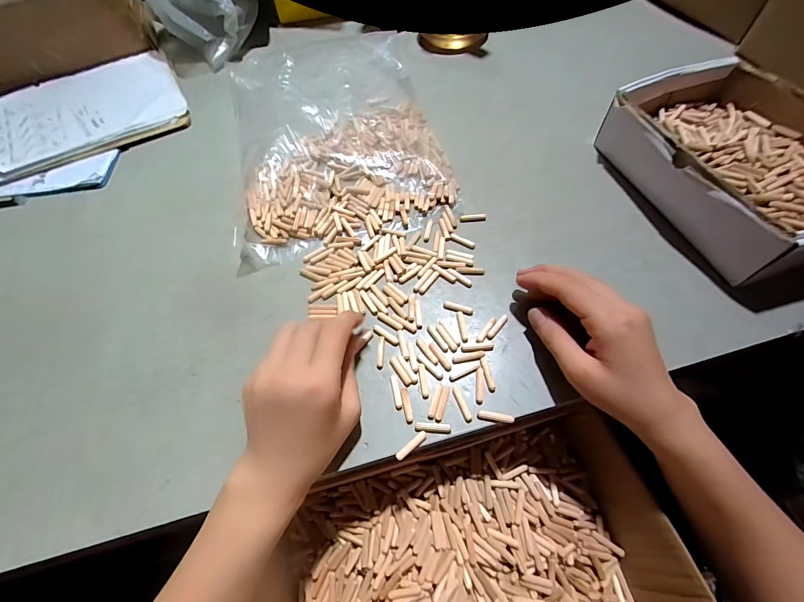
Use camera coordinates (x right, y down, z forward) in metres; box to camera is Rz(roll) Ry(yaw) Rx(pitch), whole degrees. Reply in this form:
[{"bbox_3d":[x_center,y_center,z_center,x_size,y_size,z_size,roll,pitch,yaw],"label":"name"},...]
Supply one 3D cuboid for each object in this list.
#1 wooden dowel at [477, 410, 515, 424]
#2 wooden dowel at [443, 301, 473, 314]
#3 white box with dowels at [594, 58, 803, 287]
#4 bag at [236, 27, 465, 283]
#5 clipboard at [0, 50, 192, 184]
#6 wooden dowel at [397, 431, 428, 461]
[{"bbox_3d":[0.078,0.097,0.299,0.029,0.007,0.008,9,62,7],"label":"wooden dowel"},{"bbox_3d":[0.055,0.007,0.354,0.029,0.006,0.008,14,63,10],"label":"wooden dowel"},{"bbox_3d":[0.380,-0.160,0.404,0.219,0.076,0.246,-18,62,-7],"label":"white box with dowels"},{"bbox_3d":[-0.095,-0.232,0.462,0.268,0.067,0.354,-15,62,-6],"label":"bag"},{"bbox_3d":[-0.511,-0.292,0.552,0.319,0.017,0.241,-29,64,-13],"label":"clipboard"},{"bbox_3d":[0.008,0.118,0.292,0.030,0.004,0.007,-38,66,-17],"label":"wooden dowel"}]

